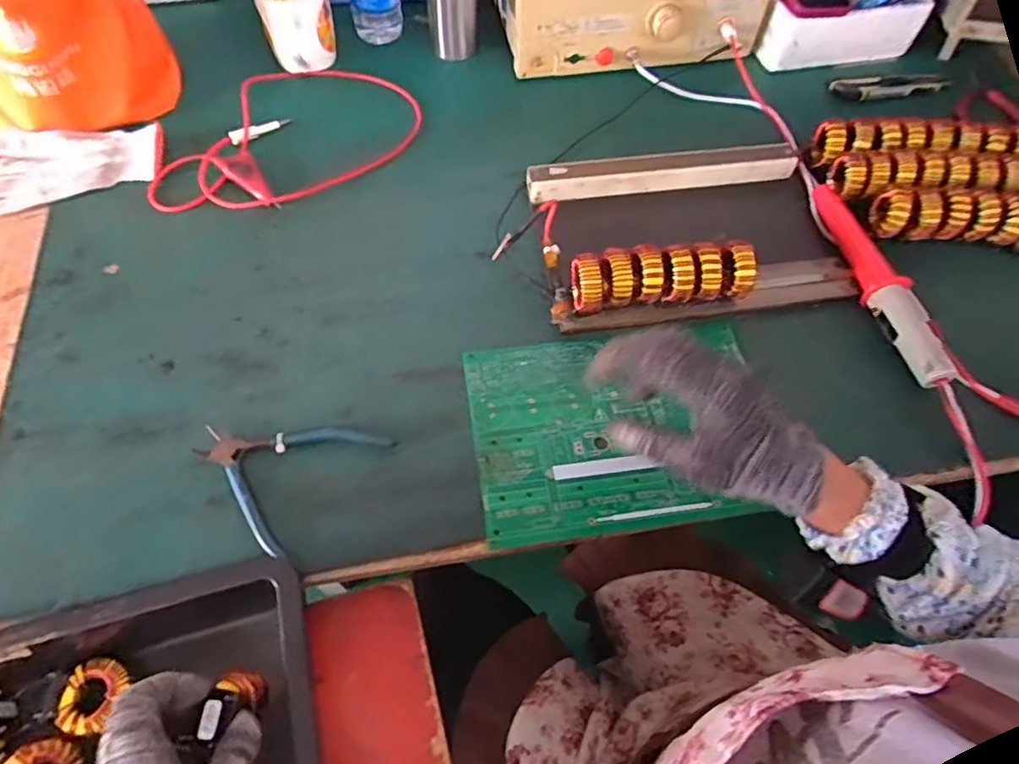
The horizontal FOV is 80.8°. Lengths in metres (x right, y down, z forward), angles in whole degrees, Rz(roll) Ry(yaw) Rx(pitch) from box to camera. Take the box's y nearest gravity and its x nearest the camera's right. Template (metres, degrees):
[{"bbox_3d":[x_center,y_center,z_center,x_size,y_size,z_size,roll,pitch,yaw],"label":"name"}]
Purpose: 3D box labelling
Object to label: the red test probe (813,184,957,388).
[{"bbox_3d":[0.365,-0.107,0.592,0.039,0.031,0.254,-5,61,-5],"label":"red test probe"}]

